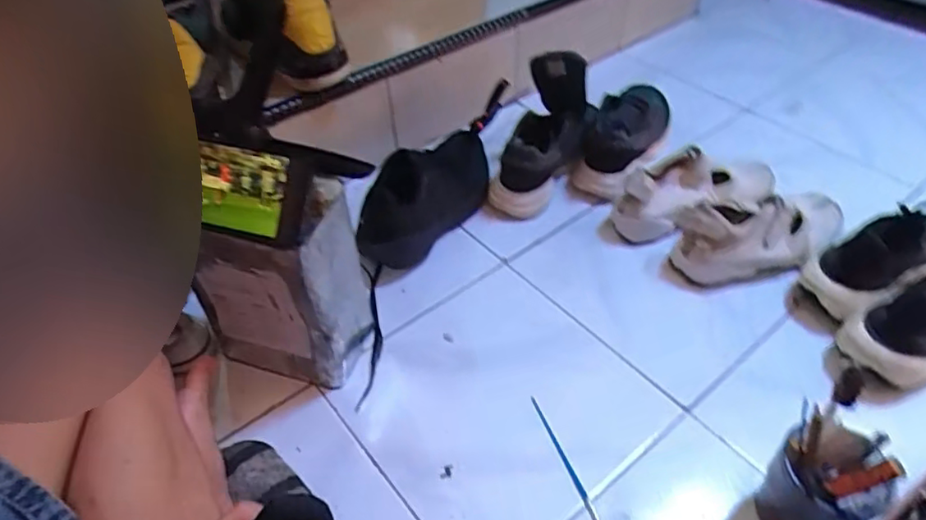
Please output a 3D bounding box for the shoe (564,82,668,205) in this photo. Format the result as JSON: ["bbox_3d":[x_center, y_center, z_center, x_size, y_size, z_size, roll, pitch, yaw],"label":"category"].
[{"bbox_3d":[0.273,-0.222,0.997,0.103,0.103,0.298,22,49,21],"label":"shoe"}]

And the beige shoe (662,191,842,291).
[{"bbox_3d":[0.417,-0.036,0.804,0.263,0.088,0.078,-15,47,-15],"label":"beige shoe"}]

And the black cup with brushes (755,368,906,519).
[{"bbox_3d":[0.323,0.195,0.531,0.092,0.156,0.086,0,45,0],"label":"black cup with brushes"}]

